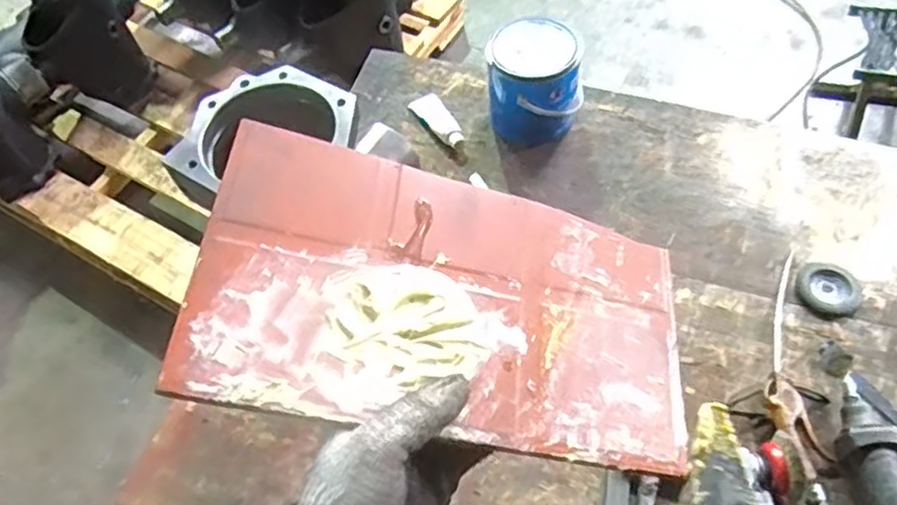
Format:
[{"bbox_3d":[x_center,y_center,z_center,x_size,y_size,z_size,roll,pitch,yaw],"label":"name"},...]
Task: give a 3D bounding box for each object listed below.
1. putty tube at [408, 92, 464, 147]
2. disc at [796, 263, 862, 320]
[{"bbox_3d":[-0.013,-0.243,1.264,0.056,0.025,0.144,-32,61,-15],"label":"putty tube"},{"bbox_3d":[0.573,0.056,1.045,0.088,0.011,0.094,-2,58,4],"label":"disc"}]

